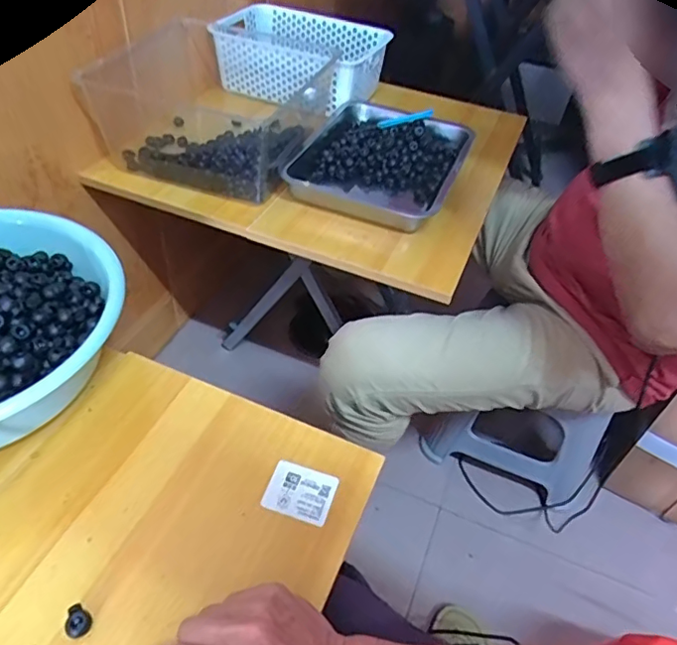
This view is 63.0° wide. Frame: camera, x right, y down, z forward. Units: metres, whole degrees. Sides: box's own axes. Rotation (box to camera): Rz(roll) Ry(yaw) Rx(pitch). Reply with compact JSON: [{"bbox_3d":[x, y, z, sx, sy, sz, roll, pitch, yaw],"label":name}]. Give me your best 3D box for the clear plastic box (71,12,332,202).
[{"bbox_3d":[-0.181,-0.361,0.900,0.288,0.133,0.336,17,46,10],"label":"clear plastic box"}]

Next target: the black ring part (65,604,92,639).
[{"bbox_3d":[-0.194,0.222,0.410,0.023,0.006,0.019,34,51,25],"label":"black ring part"}]

